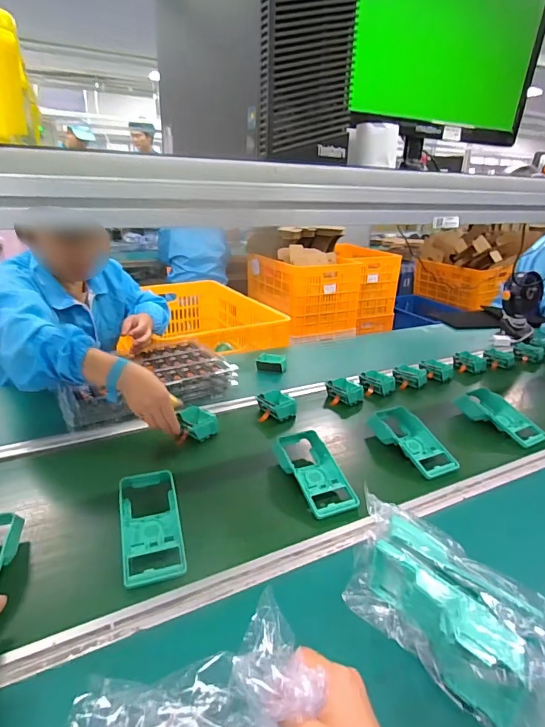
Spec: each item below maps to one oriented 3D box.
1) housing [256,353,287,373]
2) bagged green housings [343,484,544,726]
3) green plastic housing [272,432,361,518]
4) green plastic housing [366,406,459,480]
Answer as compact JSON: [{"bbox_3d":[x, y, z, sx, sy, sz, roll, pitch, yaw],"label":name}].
[{"bbox_3d":[-0.002,-0.002,1.187,0.083,0.037,0.052,11,24,19],"label":"housing"},{"bbox_3d":[0.192,0.266,0.494,0.114,0.089,0.239,-15,29,-37],"label":"bagged green housings"},{"bbox_3d":[0.070,0.182,0.740,0.091,0.047,0.190,-8,25,-24],"label":"green plastic housing"},{"bbox_3d":[0.275,0.154,0.834,0.094,0.060,0.180,-9,25,-26],"label":"green plastic housing"}]

